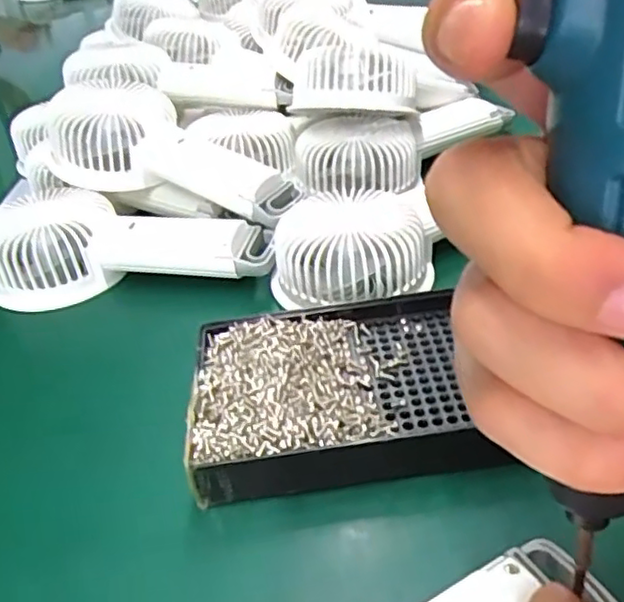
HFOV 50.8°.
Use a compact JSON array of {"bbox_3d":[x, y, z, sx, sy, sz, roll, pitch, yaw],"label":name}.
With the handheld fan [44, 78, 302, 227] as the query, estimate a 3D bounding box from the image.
[{"bbox_3d":[-0.087,-0.096,0.427,0.175,0.043,0.080,23,43,9],"label":"handheld fan"}]

